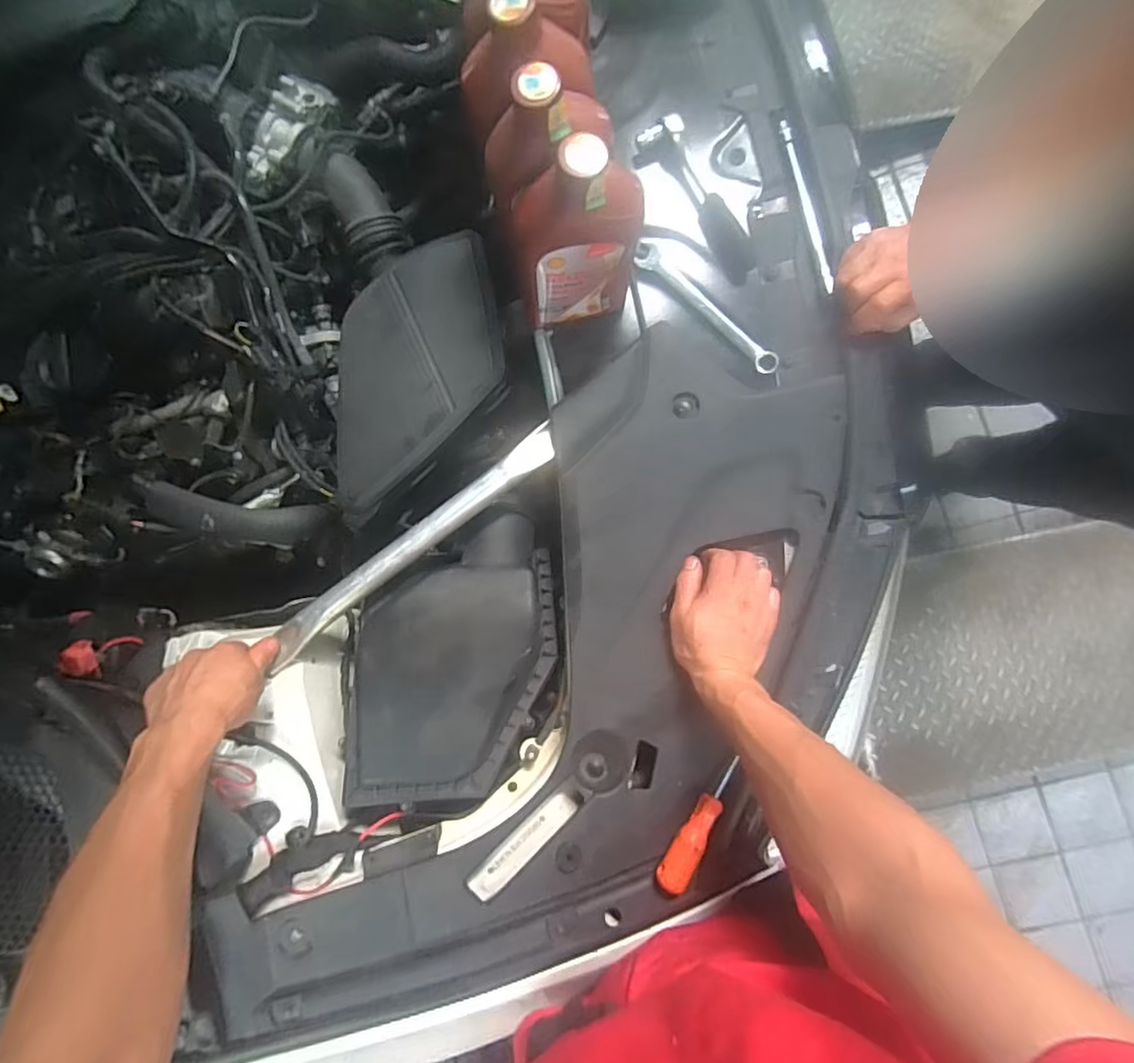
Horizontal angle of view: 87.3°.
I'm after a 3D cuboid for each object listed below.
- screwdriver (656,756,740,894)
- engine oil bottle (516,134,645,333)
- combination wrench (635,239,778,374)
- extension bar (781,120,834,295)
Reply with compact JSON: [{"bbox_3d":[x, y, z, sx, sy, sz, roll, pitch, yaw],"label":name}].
[{"bbox_3d":[0.130,0.291,0.591,0.028,0.034,0.128,31,86,3],"label":"screwdriver"},{"bbox_3d":[0.008,-0.265,0.560,0.128,0.223,0.059,-8,85,7],"label":"engine oil bottle"},{"bbox_3d":[0.153,-0.249,0.657,0.032,0.010,0.204,-45,81,3],"label":"combination wrench"},{"bbox_3d":[0.269,-0.363,0.663,0.014,0.009,0.206,-13,84,7],"label":"extension bar"}]

